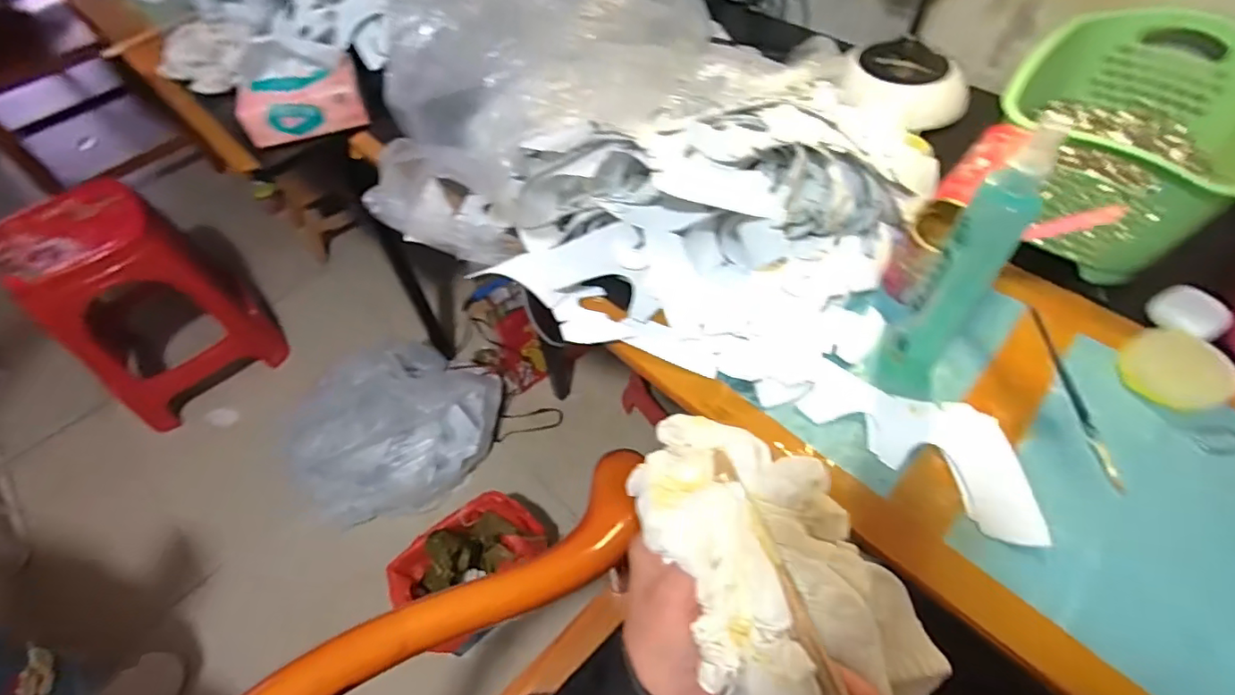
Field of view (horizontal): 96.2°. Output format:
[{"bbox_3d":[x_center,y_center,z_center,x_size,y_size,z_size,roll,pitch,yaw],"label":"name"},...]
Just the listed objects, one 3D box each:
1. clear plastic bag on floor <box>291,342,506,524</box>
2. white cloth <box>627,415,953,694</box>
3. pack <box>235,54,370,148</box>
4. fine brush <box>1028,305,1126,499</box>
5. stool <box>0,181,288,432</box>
[{"bbox_3d":[-0.465,0.164,1.168,0.319,0.175,0.396,28,61,21],"label":"clear plastic bag on floor"},{"bbox_3d":[0.092,0.123,0.313,0.127,0.093,0.180,-24,57,-13],"label":"white cloth"},{"bbox_3d":[-0.375,-0.290,0.661,0.138,0.060,0.053,-26,57,-15],"label":"pack"},{"bbox_3d":[0.358,0.035,0.437,0.011,0.009,0.166,4,55,6],"label":"fine brush"},{"bbox_3d":[-1.088,-0.097,1.280,0.324,0.452,0.356,38,65,25],"label":"stool"}]

